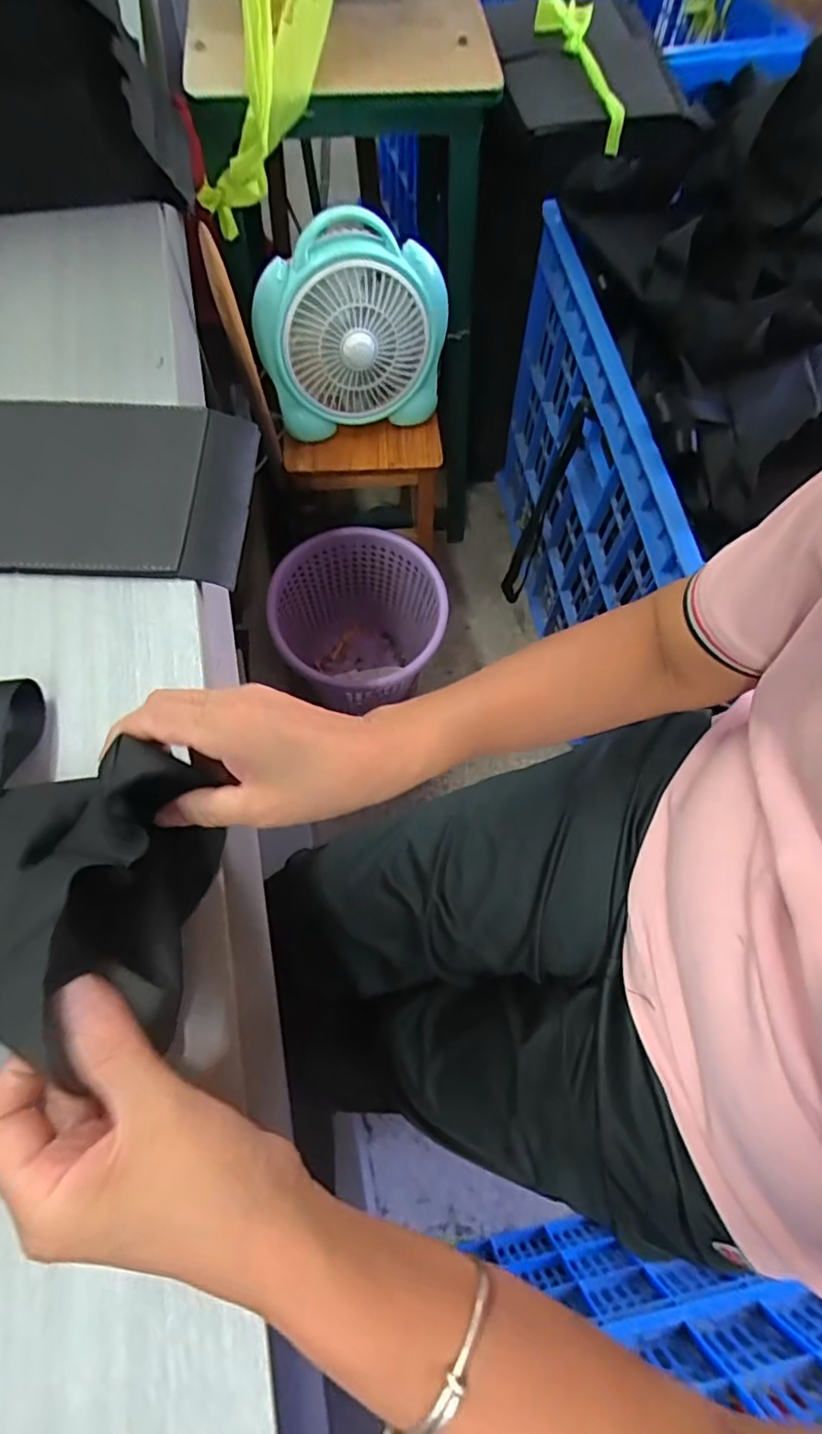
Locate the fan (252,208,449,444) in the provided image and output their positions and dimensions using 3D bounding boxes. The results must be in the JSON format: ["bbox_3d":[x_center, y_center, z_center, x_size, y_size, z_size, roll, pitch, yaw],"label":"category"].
[{"bbox_3d":[-0.073,-0.494,0.797,0.244,0.216,0.081,-15,69,-8],"label":"fan"}]

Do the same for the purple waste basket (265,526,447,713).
[{"bbox_3d":[-0.087,-0.127,1.072,0.263,0.305,0.264,1,67,-2],"label":"purple waste basket"}]

